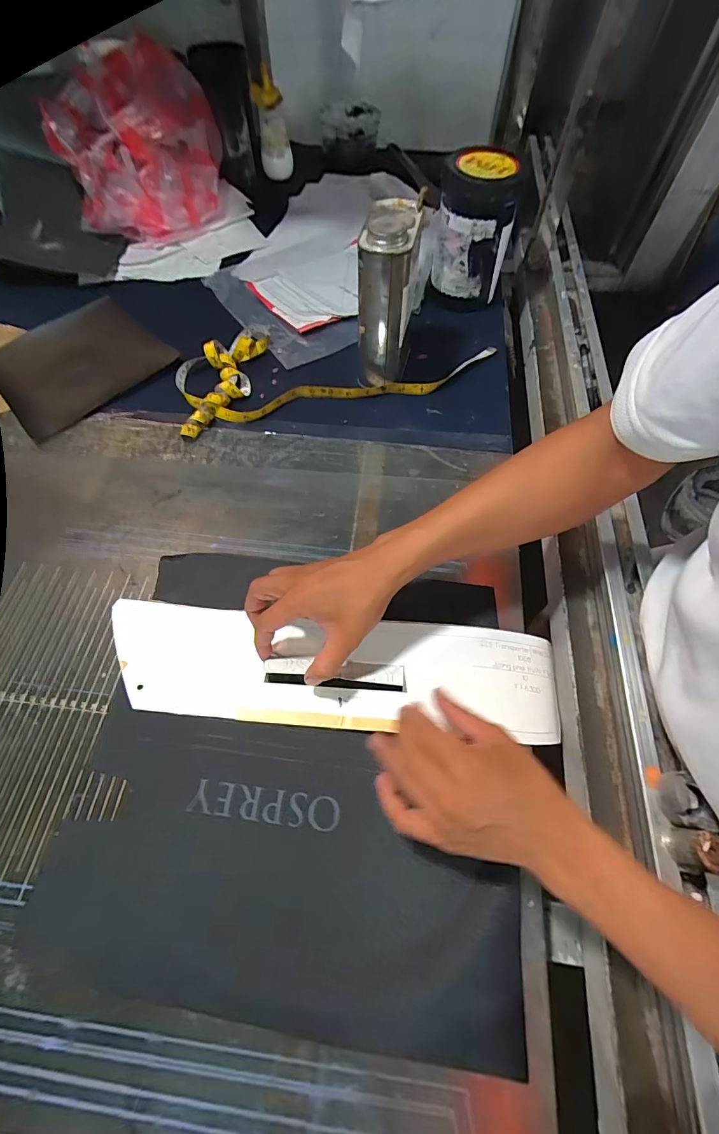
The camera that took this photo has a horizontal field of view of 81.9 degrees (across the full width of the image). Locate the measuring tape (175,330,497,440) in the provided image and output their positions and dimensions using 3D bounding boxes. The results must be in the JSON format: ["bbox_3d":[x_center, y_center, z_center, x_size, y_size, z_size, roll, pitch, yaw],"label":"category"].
[{"bbox_3d":[-0.031,-0.305,0.595,0.459,0.035,0.191,-14,64,-8],"label":"measuring tape"}]

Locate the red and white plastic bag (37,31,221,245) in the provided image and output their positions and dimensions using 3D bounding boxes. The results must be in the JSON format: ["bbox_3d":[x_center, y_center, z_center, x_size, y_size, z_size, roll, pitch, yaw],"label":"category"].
[{"bbox_3d":[-0.358,-0.673,0.675,0.255,0.199,0.163,-20,65,-10],"label":"red and white plastic bag"}]

